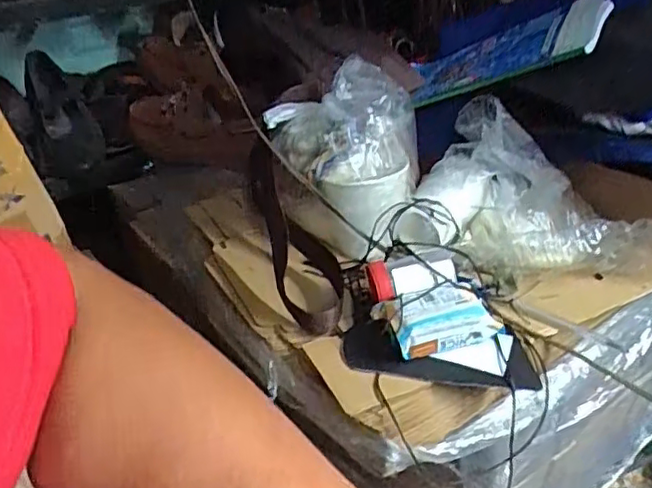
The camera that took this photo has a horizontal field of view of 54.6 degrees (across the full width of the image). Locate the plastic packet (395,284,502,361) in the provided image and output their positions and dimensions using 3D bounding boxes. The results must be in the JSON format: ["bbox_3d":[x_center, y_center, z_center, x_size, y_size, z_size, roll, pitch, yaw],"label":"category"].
[{"bbox_3d":[0.093,0.061,0.511,0.083,0.032,0.041,-12,33,-12],"label":"plastic packet"}]

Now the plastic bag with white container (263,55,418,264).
[{"bbox_3d":[0.020,-0.079,0.612,0.132,0.145,0.140,2,33,9],"label":"plastic bag with white container"}]

